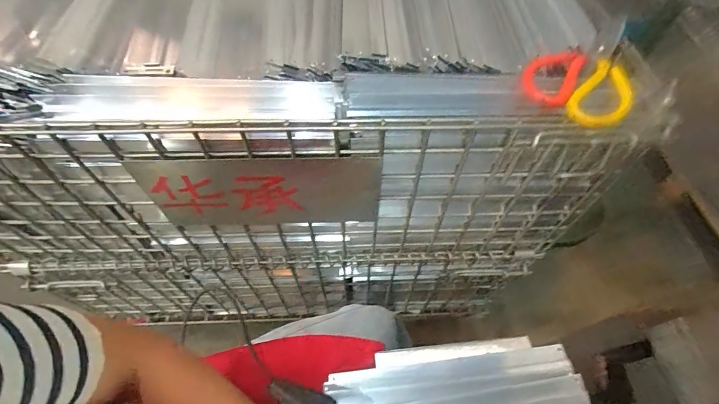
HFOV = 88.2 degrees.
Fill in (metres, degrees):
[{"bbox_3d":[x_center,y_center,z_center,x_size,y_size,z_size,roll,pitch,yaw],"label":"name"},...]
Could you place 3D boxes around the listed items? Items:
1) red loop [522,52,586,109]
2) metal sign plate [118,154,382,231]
[{"bbox_3d":[0.212,-0.143,0.409,0.051,0.013,0.099,28,60,16],"label":"red loop"},{"bbox_3d":[-0.125,-0.006,0.500,0.302,0.156,0.005,-2,57,-1],"label":"metal sign plate"}]

